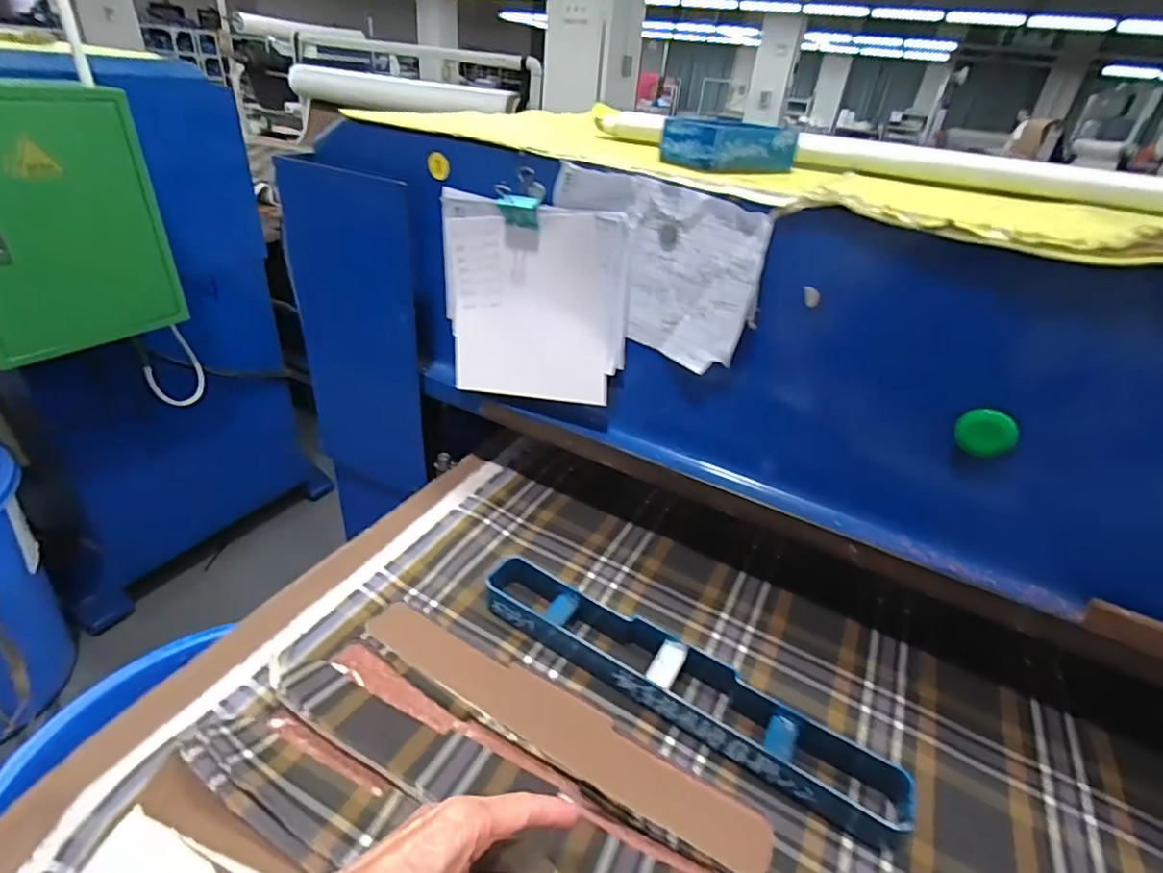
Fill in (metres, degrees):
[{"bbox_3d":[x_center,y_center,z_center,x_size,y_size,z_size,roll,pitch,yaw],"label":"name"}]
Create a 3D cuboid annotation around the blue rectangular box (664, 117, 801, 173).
[{"bbox_3d":[0.134,-0.260,0.506,0.115,0.036,0.067,-17,39,-32],"label":"blue rectangular box"}]

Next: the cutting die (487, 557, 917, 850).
[{"bbox_3d":[0.075,0.202,0.474,0.361,0.035,0.066,21,35,22],"label":"cutting die"}]

